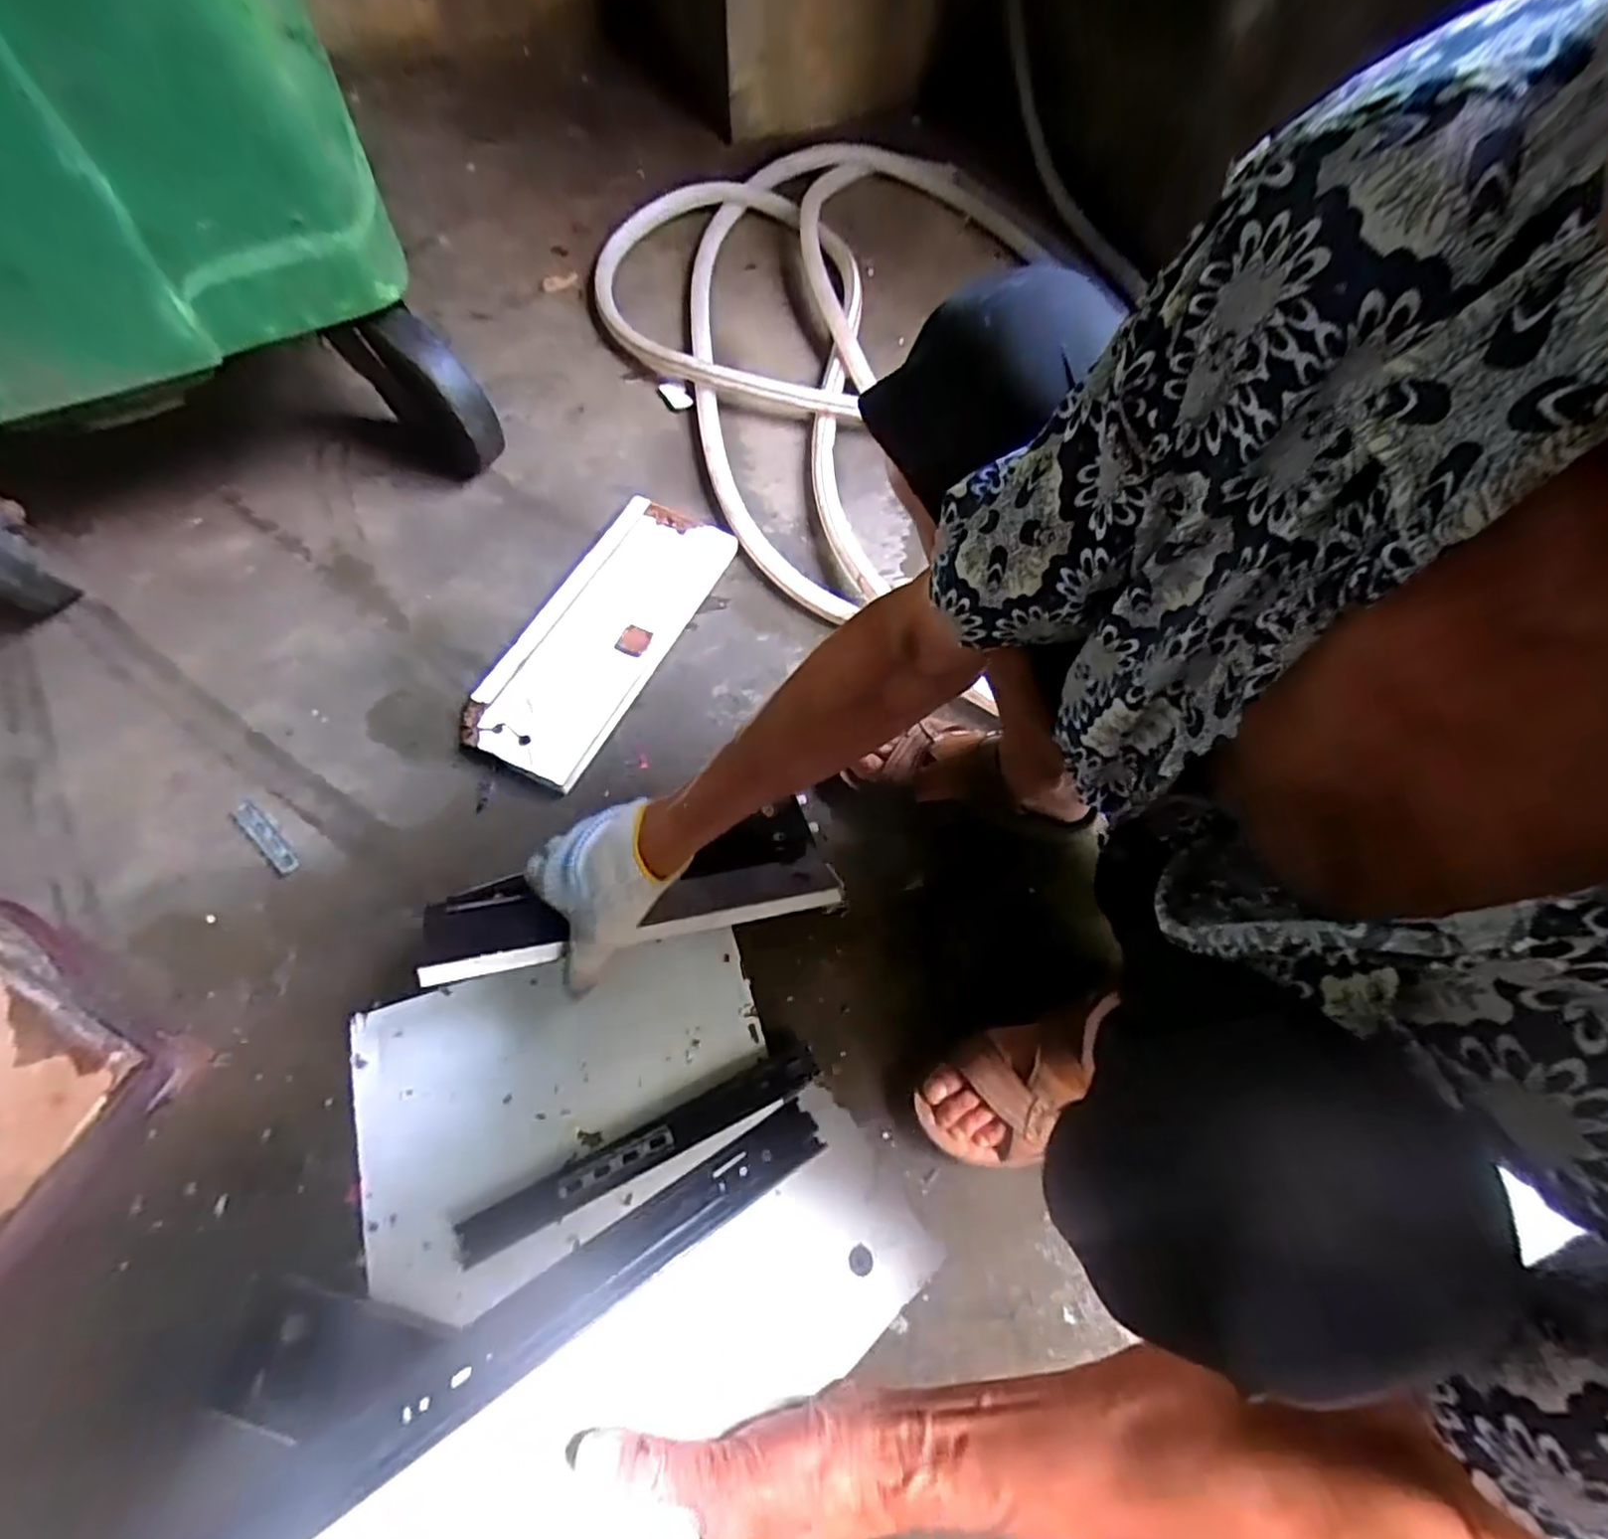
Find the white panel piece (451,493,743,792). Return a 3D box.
[{"bbox_3d":[-0.239,-0.168,0.826,0.162,0.034,0.385,25,66,8],"label":"white panel piece"}]

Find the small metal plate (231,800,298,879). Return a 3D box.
[{"bbox_3d":[-0.550,0.069,0.717,0.105,0.004,0.024,41,69,14],"label":"small metal plate"}]

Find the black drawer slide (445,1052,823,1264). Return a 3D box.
[{"bbox_3d":[-0.137,0.328,0.613,0.319,0.012,0.036,-23,69,-13],"label":"black drawer slide"}]

